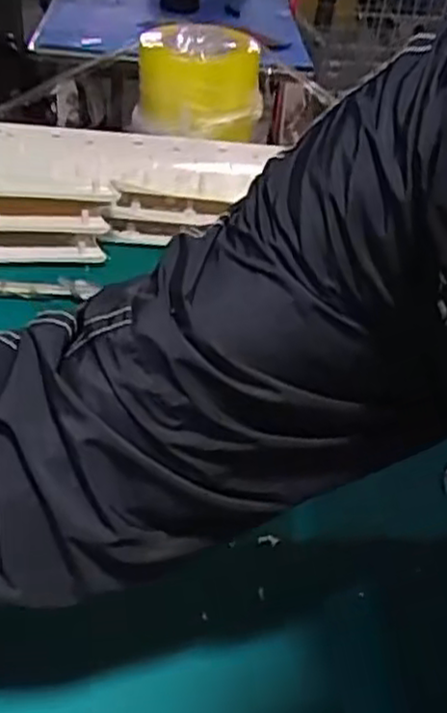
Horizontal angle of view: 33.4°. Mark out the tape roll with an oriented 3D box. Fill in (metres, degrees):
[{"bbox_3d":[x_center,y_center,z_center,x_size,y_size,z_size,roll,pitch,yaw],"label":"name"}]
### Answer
[{"bbox_3d":[-0.025,-0.312,0.843,0.131,0.101,0.131,3,38,-3],"label":"tape roll"}]

